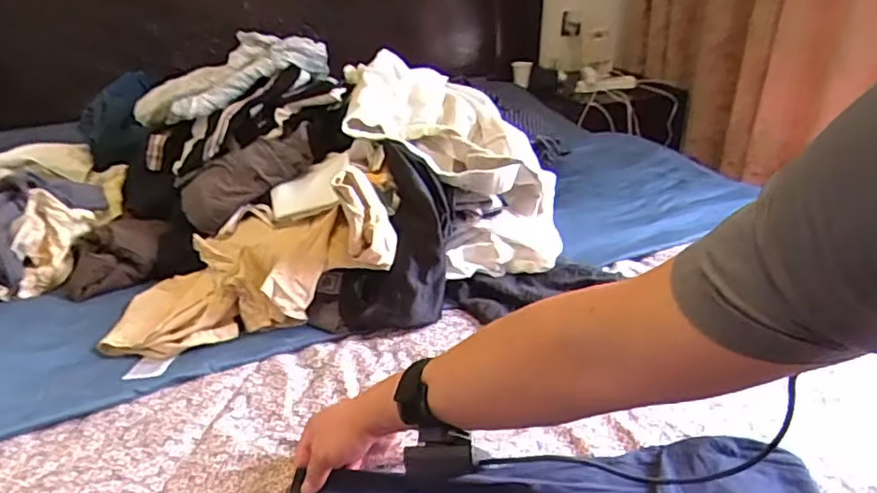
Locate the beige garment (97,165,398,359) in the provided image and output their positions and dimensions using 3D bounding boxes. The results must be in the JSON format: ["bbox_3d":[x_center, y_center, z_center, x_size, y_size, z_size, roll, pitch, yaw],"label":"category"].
[{"bbox_3d":[-0.238,0.023,0.790,0.367,0.140,0.194,-24,29,8],"label":"beige garment"}]

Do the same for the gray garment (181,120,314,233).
[{"bbox_3d":[-0.277,-0.108,0.883,0.216,0.061,0.086,-32,35,-4],"label":"gray garment"}]

